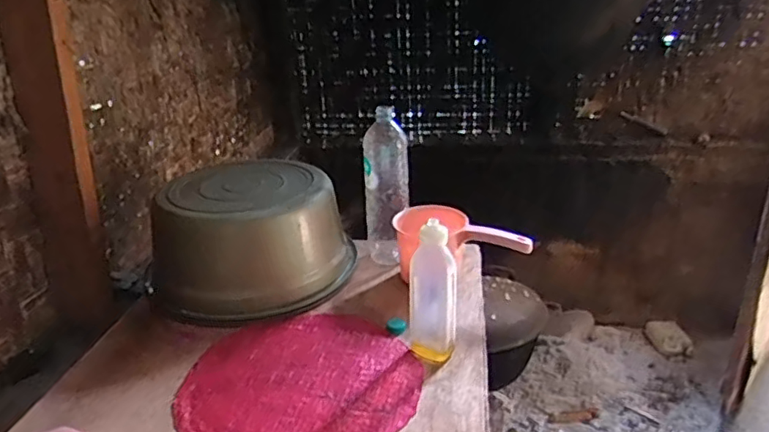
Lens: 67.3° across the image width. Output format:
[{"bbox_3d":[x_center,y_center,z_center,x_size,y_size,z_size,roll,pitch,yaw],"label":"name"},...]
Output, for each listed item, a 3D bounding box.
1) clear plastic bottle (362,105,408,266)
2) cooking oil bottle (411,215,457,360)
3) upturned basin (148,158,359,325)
[{"bbox_3d":[0.004,-0.035,1.148,0.088,0.329,0.096,-1,23,1],"label":"clear plastic bottle"},{"bbox_3d":[0.074,0.113,0.892,0.071,0.219,0.074,0,22,5],"label":"cooking oil bottle"},{"bbox_3d":[-0.252,0.039,1.106,0.313,0.197,0.324,-2,21,1],"label":"upturned basin"}]

